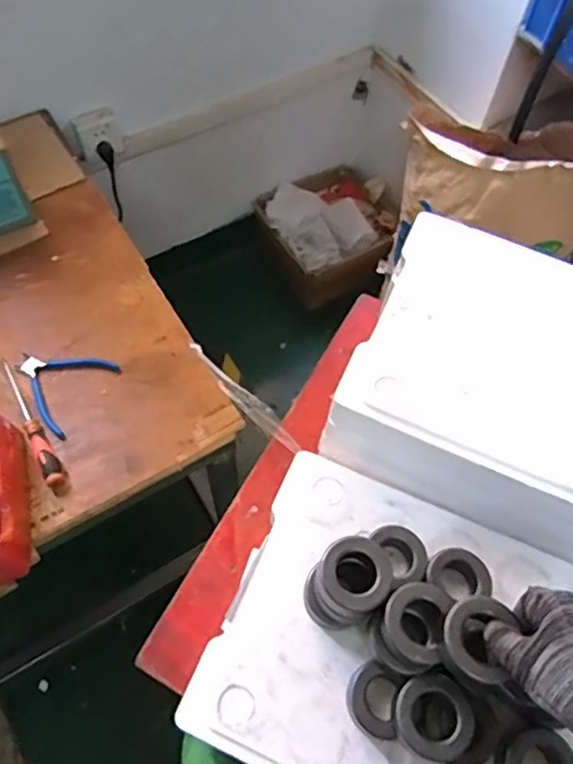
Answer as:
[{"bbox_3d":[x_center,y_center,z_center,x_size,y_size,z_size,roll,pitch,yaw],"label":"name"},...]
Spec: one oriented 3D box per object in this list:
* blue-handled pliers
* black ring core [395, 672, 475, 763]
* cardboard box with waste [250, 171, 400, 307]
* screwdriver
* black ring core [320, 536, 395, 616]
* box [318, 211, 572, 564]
[{"bbox_3d":[-0.339,-0.003,0.880,0.137,0.018,0.130,29,64,12],"label":"blue-handled pliers"},{"bbox_3d":[0.118,0.266,0.478,0.058,0.013,0.060,1,62,-2],"label":"black ring core"},{"bbox_3d":[0.117,-0.427,1.677,0.362,0.146,0.356,-26,66,-15],"label":"cardboard box with waste"},{"bbox_3d":[-0.355,0.055,0.843,0.024,0.024,0.212,-25,66,-15],"label":"screwdriver"},{"bbox_3d":[0.061,0.161,0.509,0.059,0.017,0.059,1,62,-2],"label":"black ring core"},{"bbox_3d":[0.261,0.014,0.652,0.370,0.100,0.314,22,63,9],"label":"box"}]

